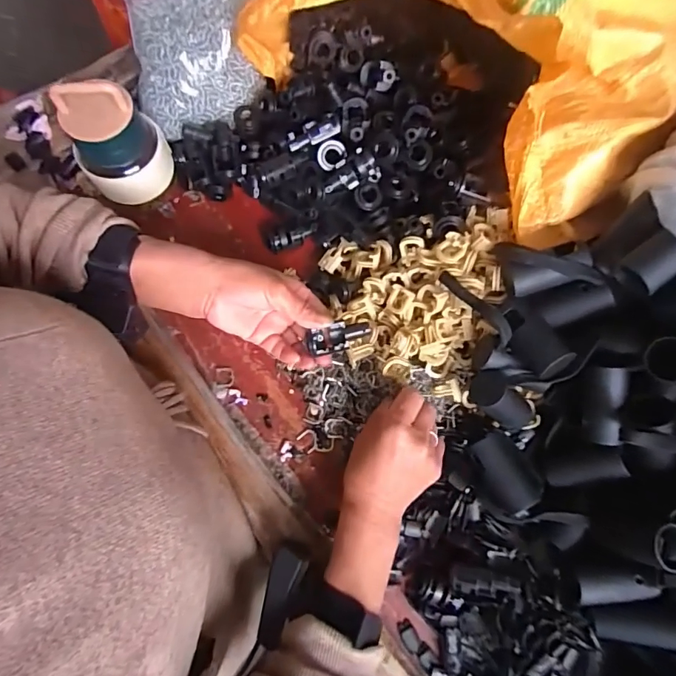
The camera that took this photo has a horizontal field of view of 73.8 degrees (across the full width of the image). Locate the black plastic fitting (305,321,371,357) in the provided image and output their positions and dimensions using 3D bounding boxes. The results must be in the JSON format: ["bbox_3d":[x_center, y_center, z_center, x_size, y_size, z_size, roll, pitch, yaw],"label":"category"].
[{"bbox_3d":[0.002,-0.001,0.379,0.051,0.016,0.023,-15,77,1],"label":"black plastic fitting"}]

